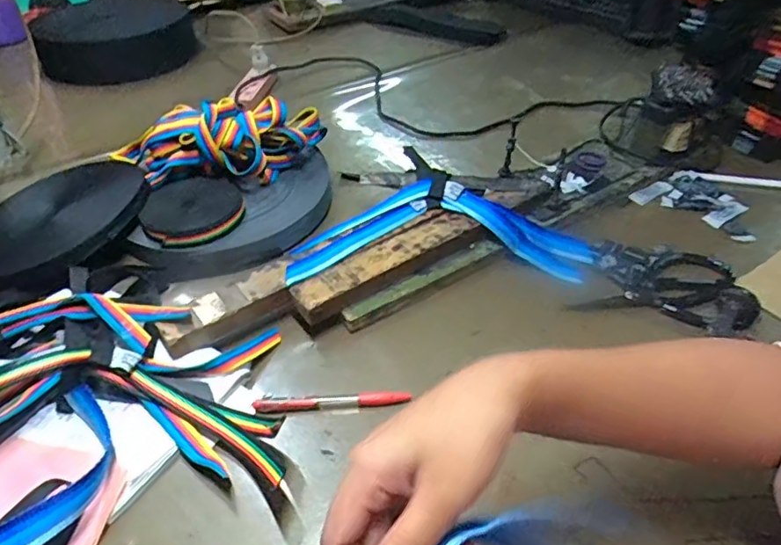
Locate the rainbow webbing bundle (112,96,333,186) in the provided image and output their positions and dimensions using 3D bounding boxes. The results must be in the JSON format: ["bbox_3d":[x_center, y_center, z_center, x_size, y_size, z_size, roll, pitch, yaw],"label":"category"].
[{"bbox_3d":[-0.218,-0.167,0.667,0.252,0.079,0.111,4,43,5],"label":"rainbow webbing bundle"}]

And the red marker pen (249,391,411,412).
[{"bbox_3d":[-0.049,0.109,0.461,0.129,0.010,0.012,-3,43,-3],"label":"red marker pen"}]

